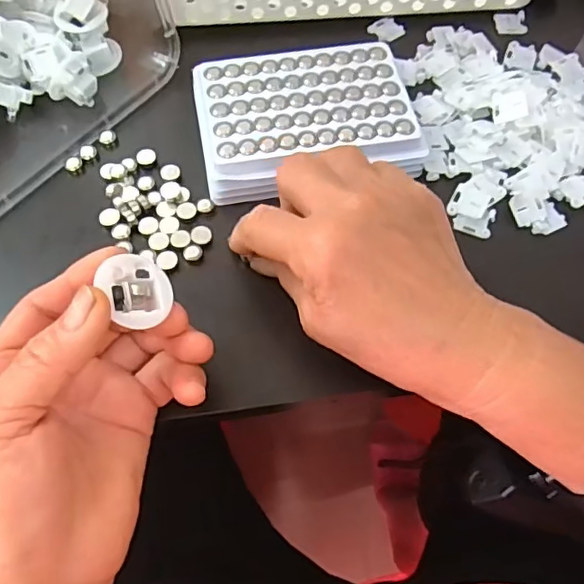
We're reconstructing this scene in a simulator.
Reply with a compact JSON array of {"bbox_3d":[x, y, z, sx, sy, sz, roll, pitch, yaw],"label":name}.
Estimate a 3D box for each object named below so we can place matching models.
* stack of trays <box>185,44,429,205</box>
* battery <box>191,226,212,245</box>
[{"bbox_3d":[0.008,-0.105,0.346,0.126,0.020,0.097,-10,63,-6],"label":"stack of trays"},{"bbox_3d":[-0.051,-0.032,0.319,0.011,0.004,0.011,-11,64,-7],"label":"battery"}]

